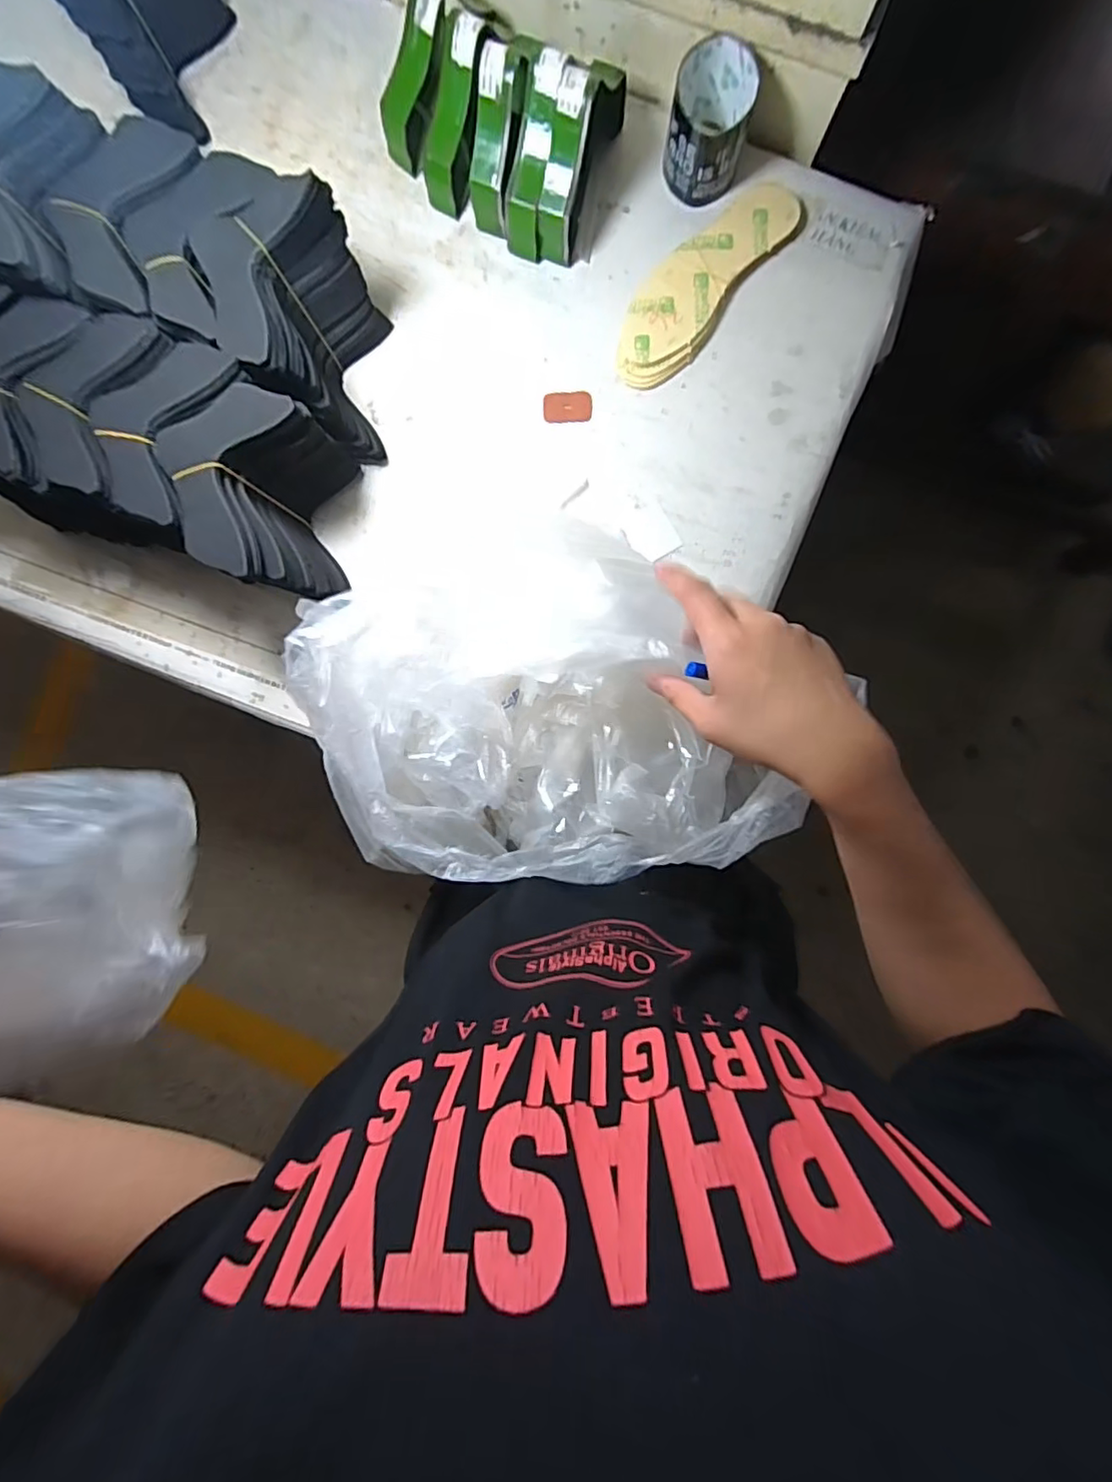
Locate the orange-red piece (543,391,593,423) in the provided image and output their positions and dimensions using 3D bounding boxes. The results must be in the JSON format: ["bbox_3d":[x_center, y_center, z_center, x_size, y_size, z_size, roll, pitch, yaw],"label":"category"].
[{"bbox_3d":[0.012,-0.342,0.591,0.050,0.007,0.032,3,90,0],"label":"orange-red piece"}]

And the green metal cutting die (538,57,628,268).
[{"bbox_3d":[0.018,-0.560,0.539,0.055,0.115,0.156,21,90,0],"label":"green metal cutting die"}]

